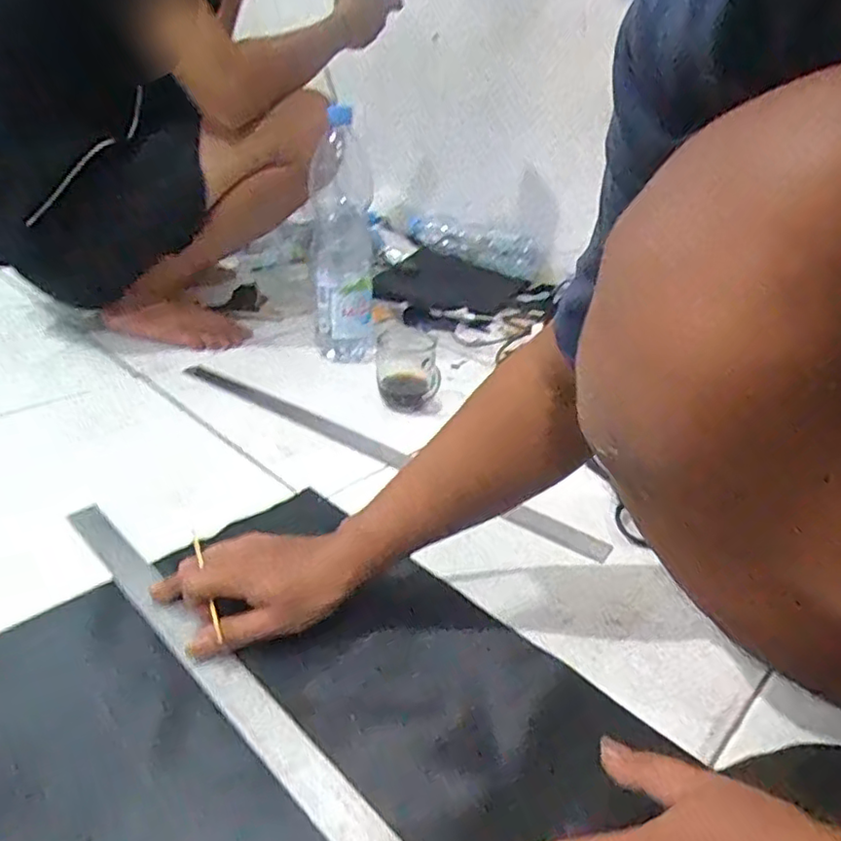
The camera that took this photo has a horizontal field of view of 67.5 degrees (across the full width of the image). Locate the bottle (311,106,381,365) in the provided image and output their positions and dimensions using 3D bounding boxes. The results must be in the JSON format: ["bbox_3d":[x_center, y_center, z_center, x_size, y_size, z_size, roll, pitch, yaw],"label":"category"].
[{"bbox_3d":[-0.105,-0.242,0.887,0.093,0.313,0.086,-4,30,-12],"label":"bottle"}]

